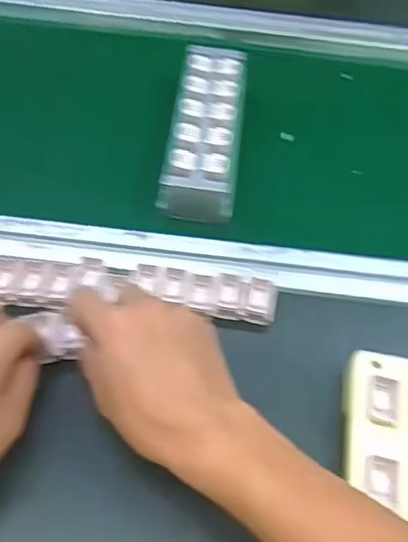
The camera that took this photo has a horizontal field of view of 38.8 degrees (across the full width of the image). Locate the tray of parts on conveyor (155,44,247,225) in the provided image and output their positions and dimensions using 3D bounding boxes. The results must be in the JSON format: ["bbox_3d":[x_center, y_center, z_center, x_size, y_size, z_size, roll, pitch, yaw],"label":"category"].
[{"bbox_3d":[0.004,-0.136,0.536,0.063,0.032,0.204,8,54,1],"label":"tray of parts on conveyor"}]

